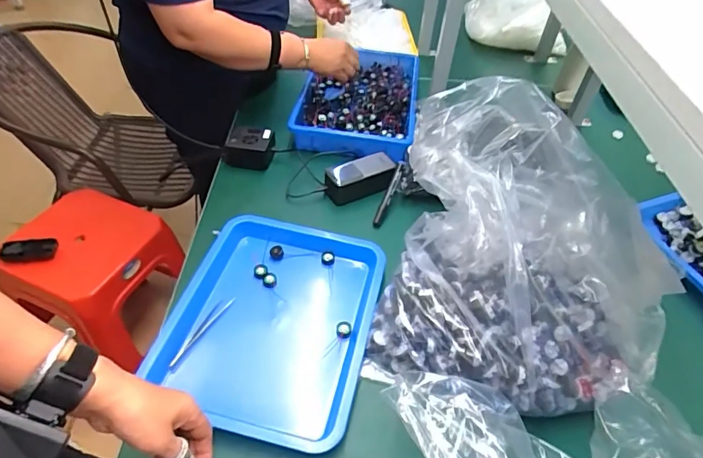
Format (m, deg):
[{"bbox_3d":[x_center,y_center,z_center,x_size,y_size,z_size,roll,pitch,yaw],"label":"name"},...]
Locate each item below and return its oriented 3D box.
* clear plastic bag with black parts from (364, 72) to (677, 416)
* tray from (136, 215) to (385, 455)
[{"bbox_3d":[0.221,0.030,0.579,0.339,0.289,0.289,13,47,8],"label":"clear plastic bag with black parts"},{"bbox_3d":[-0.108,0.122,0.653,0.267,0.034,0.334,12,47,7],"label":"tray"}]

